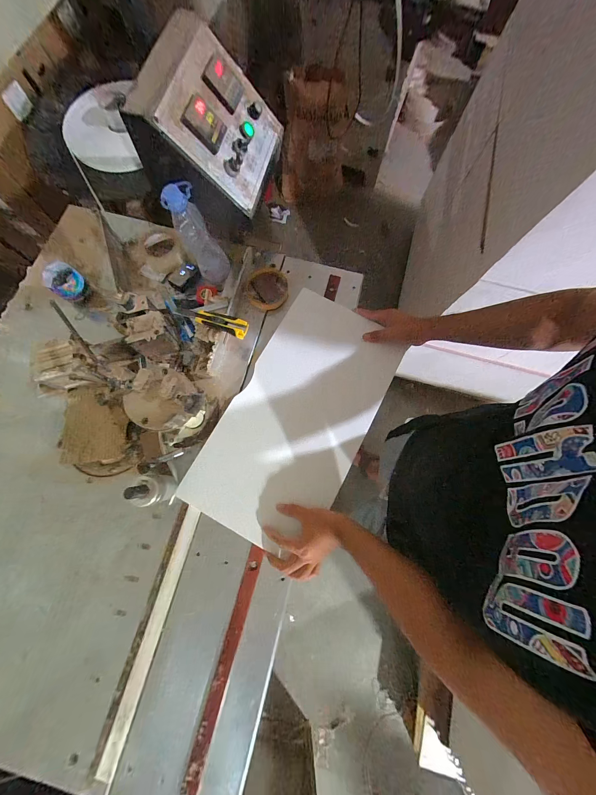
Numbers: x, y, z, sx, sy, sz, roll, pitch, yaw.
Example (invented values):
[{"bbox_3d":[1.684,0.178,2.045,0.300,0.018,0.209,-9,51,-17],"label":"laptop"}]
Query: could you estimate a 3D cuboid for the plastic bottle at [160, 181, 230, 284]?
[{"bbox_3d":[-0.219,-0.365,0.617,0.089,0.212,0.102,-23,77,-6],"label":"plastic bottle"}]

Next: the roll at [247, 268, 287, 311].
[{"bbox_3d":[-0.075,-0.281,0.689,0.098,0.032,0.107,0,76,-1],"label":"roll"}]

